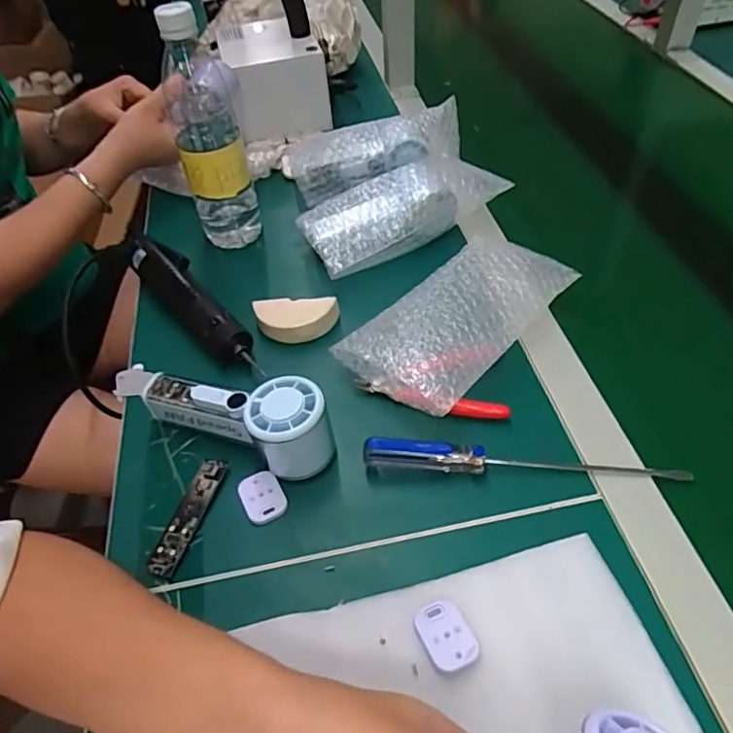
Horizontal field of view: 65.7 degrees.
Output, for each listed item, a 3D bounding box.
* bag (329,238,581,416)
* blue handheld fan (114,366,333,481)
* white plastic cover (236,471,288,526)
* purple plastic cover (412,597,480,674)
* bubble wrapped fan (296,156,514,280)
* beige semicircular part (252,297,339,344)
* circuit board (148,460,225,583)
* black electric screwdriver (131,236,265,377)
[{"bbox_3d":[0.083,-0.044,0.498,0.112,0.045,0.209,31,58,28],"label":"bag"},{"bbox_3d":[-0.105,0.030,0.434,0.170,0.061,0.052,19,53,20],"label":"blue handheld fan"},{"bbox_3d":[-0.076,0.095,0.414,0.029,0.004,0.038,-25,51,-17],"label":"white plastic cover"},{"bbox_3d":[0.046,0.155,0.328,0.028,0.005,0.038,-22,51,-14],"label":"purple plastic cover"},{"bbox_3d":[0.034,-0.164,0.589,0.205,0.054,0.088,-26,52,-18],"label":"bubble wrapped fan"},{"bbox_3d":[-0.065,-0.042,0.522,0.075,0.027,0.034,-1,49,4],"label":"beige semicircular part"},{"bbox_3d":[-0.127,0.106,0.404,0.019,0.006,0.086,16,57,9],"label":"circuit board"},{"bbox_3d":[-0.166,-0.062,0.539,0.043,0.038,0.217,-34,54,-23],"label":"black electric screwdriver"}]

